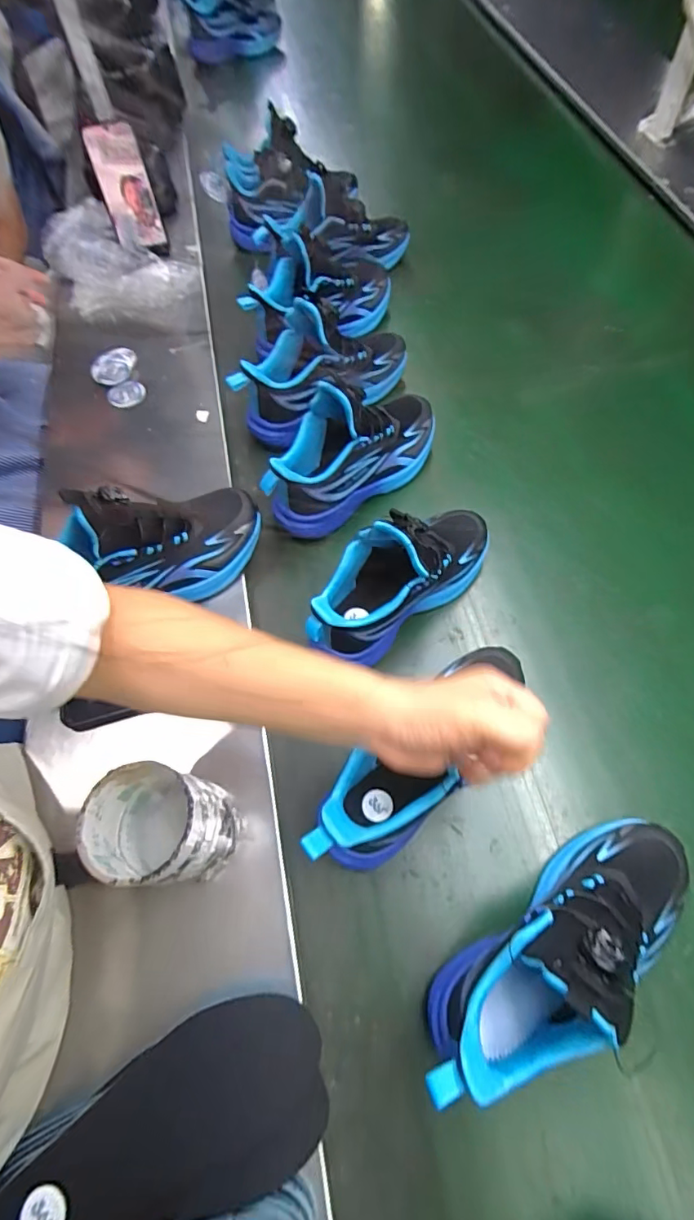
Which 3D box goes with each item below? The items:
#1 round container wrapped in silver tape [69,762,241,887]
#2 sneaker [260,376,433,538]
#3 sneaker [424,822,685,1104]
[{"bbox_3d":[-0.143,0.180,0.434,0.083,0.147,0.075,11,65,9],"label":"round container wrapped in silver tape"},{"bbox_3d":[0.007,-0.191,0.608,0.240,0.128,0.087,-39,67,-15],"label":"sneaker"},{"bbox_3d":[0.158,0.242,0.373,0.242,0.136,0.076,-34,66,-13],"label":"sneaker"}]

